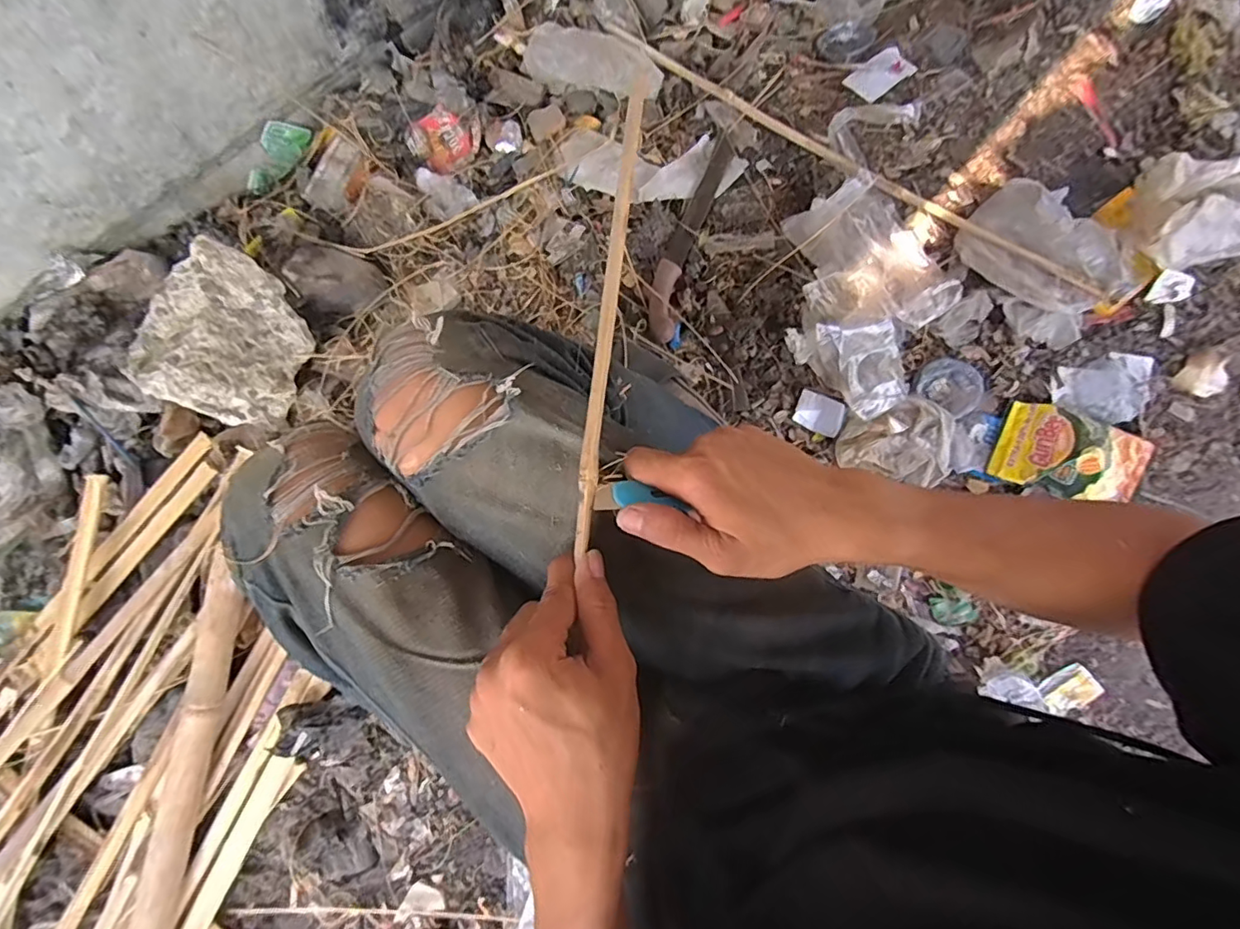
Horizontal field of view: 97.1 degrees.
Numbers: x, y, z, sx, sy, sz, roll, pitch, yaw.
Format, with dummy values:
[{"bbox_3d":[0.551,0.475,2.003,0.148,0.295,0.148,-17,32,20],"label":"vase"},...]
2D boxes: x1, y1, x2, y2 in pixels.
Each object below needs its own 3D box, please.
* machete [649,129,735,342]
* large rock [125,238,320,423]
[{"bbox_3d":[0.109,-0.369,0.865,0.053,0.026,0.381,18,78,3],"label":"machete"},{"bbox_3d":[-0.548,-0.176,0.761,0.192,0.105,0.213,19,78,3],"label":"large rock"}]

